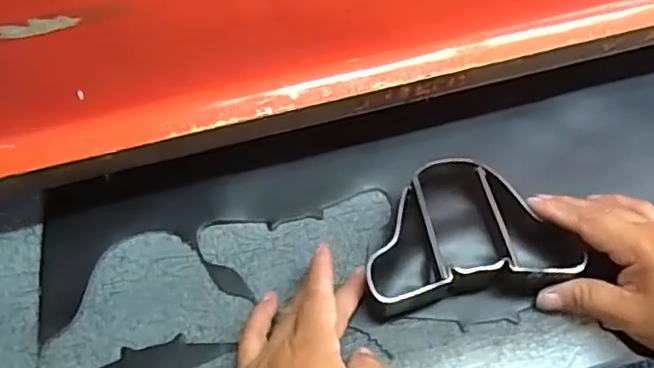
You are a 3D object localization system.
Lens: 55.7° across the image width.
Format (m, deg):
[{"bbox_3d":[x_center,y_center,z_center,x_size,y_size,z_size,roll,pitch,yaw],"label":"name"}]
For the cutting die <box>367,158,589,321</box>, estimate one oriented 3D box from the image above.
[{"bbox_3d":[0.090,0.031,0.422,0.138,0.034,0.095,-9,65,-5],"label":"cutting die"}]

